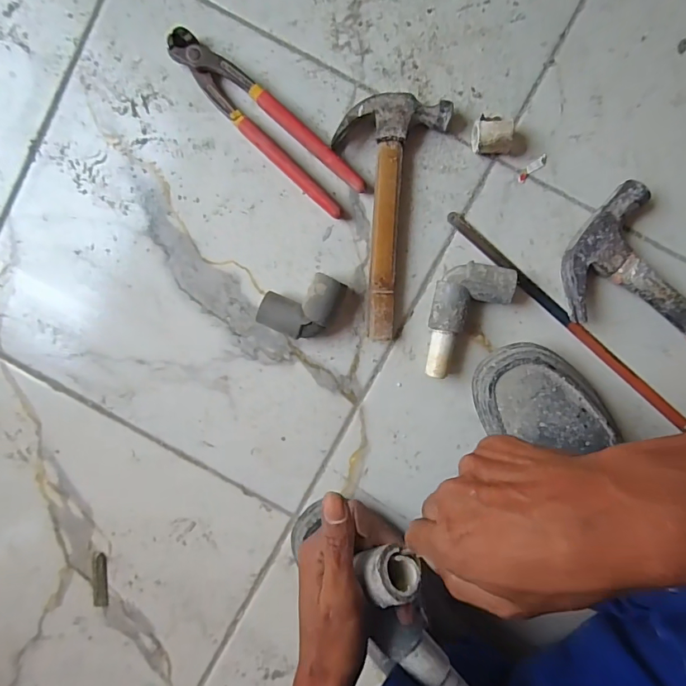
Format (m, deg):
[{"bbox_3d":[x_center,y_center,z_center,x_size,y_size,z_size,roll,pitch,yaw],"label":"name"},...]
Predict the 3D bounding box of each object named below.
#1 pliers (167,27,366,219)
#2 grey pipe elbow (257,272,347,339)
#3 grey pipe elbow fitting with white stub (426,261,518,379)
[{"bbox_3d":[-0.073,-0.210,0.420,0.219,0.019,0.046,44,95,-1],"label":"pliers"},{"bbox_3d":[-0.039,-0.038,0.424,0.062,0.034,0.066,27,96,0],"label":"grey pipe elbow"},{"bbox_3d":[0.114,-0.020,0.419,0.066,0.033,0.109,12,95,2],"label":"grey pipe elbow fitting with white stub"}]

